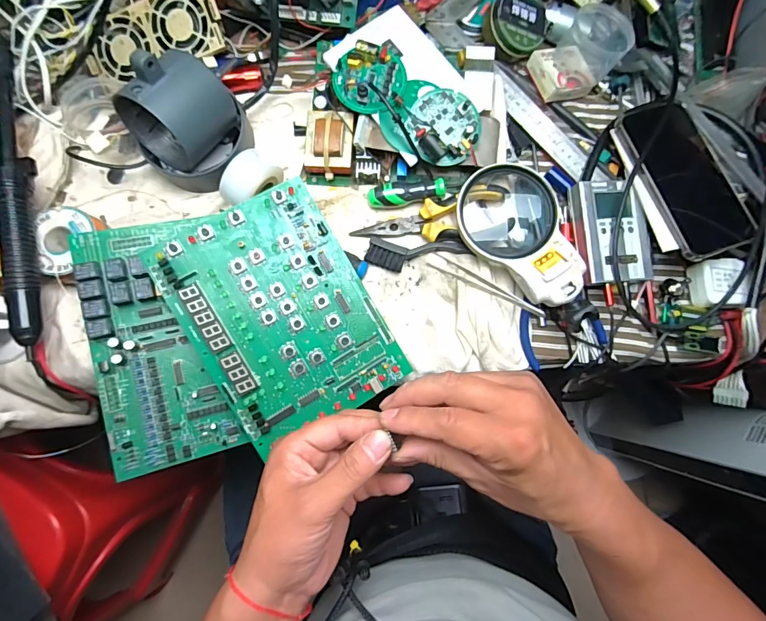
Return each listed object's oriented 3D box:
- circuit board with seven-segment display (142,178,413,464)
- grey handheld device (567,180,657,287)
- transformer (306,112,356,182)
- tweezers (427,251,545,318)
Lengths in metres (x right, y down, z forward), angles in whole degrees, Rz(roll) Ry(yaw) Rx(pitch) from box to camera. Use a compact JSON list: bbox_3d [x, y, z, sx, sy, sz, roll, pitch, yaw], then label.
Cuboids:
[{"bbox_3d":[-0.090,0.005,0.386,0.157,0.009,0.211,-30,93,-13],"label":"circuit board with seven-segment display"},{"bbox_3d":[0.233,-0.080,0.434,0.070,0.027,0.104,-3,81,-2],"label":"grey handheld device"},{"bbox_3d":[-0.056,-0.172,0.437,0.053,0.035,0.059,-4,81,-3],"label":"transformer"},{"bbox_3d":[0.102,-0.024,0.418,0.124,0.008,0.015,29,81,19],"label":"tweezers"}]

